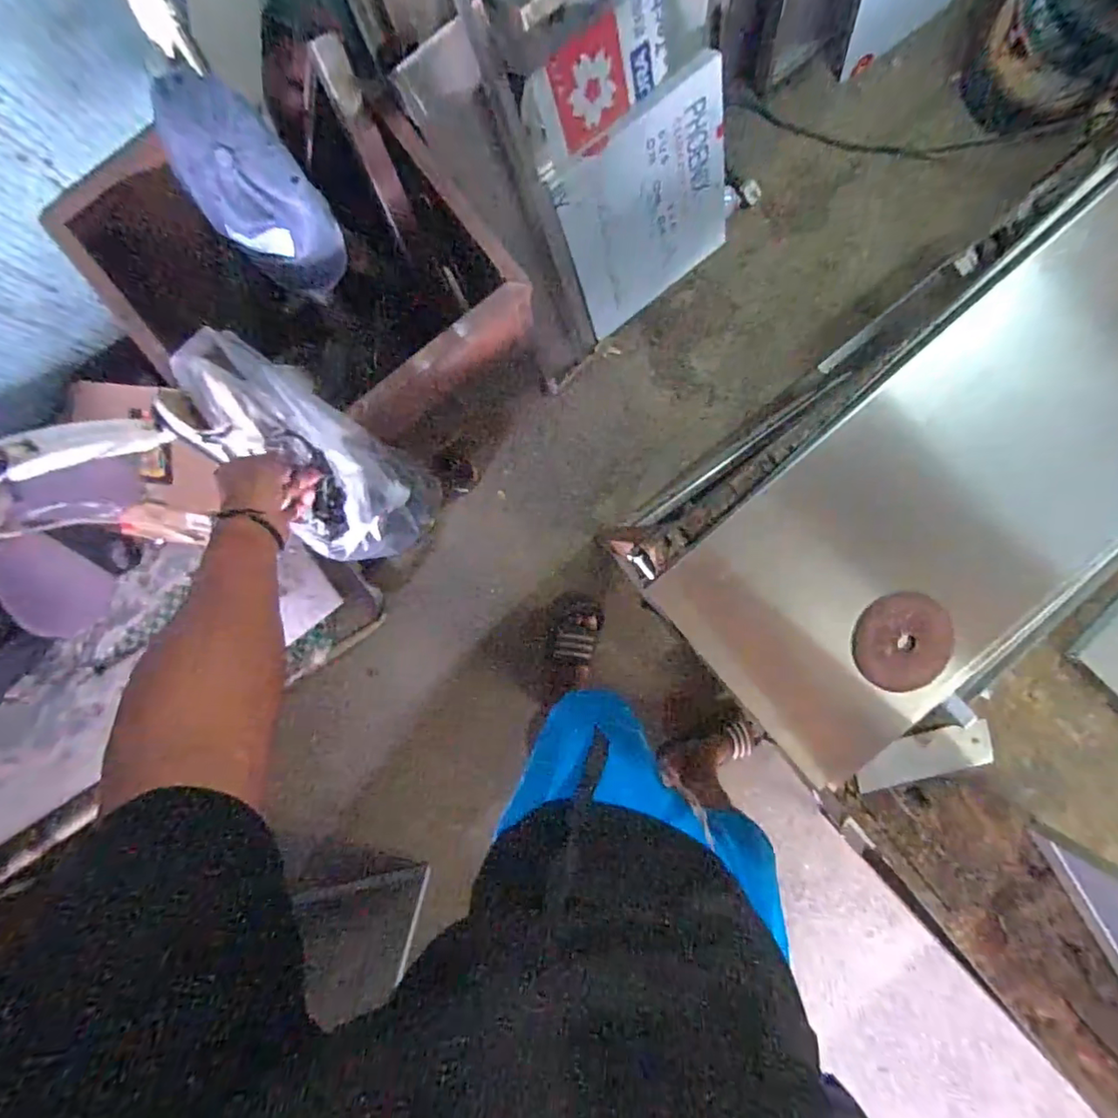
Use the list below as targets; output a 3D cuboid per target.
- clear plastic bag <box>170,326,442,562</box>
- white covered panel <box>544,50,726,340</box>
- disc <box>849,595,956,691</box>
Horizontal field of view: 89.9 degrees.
[{"bbox_3d":[-0.335,-0.139,0.720,0.147,0.153,0.351,-45,105,1],"label":"clear plastic bag"},{"bbox_3d":[0.182,-0.688,1.127,0.367,0.376,0.021,-37,61,1],"label":"white covered panel"},{"bbox_3d":[0.310,0.075,0.501,0.089,0.011,0.087,0,93,-1],"label":"disc"}]

